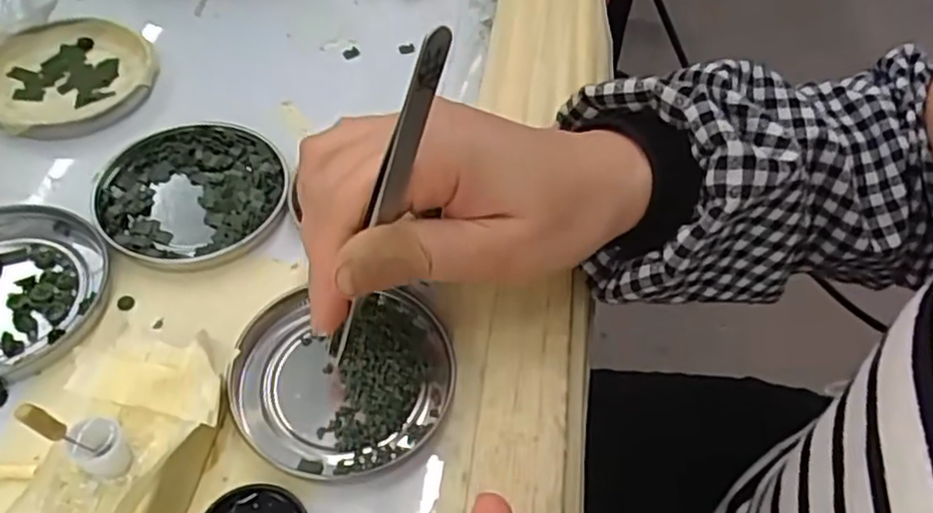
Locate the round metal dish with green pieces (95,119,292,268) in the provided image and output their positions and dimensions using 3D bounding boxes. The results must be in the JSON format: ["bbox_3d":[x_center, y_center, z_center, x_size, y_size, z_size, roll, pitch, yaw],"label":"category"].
[{"bbox_3d":[-0.118,-0.028,0.305,0.077,0.007,0.077,2,53,-2],"label":"round metal dish with green pieces"}]

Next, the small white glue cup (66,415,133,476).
[{"bbox_3d":[-0.104,0.055,0.199,0.012,0.017,0.012,2,53,-2],"label":"small white glue cup"}]

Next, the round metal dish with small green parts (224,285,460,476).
[{"bbox_3d":[-0.045,0.045,0.257,0.079,0.008,0.068,1,53,-3],"label":"round metal dish with small green parts"}]

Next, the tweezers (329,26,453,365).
[{"bbox_3d":[-0.028,-0.011,0.226,0.010,0.132,0.005,-20,54,-43],"label":"tweezers"}]

